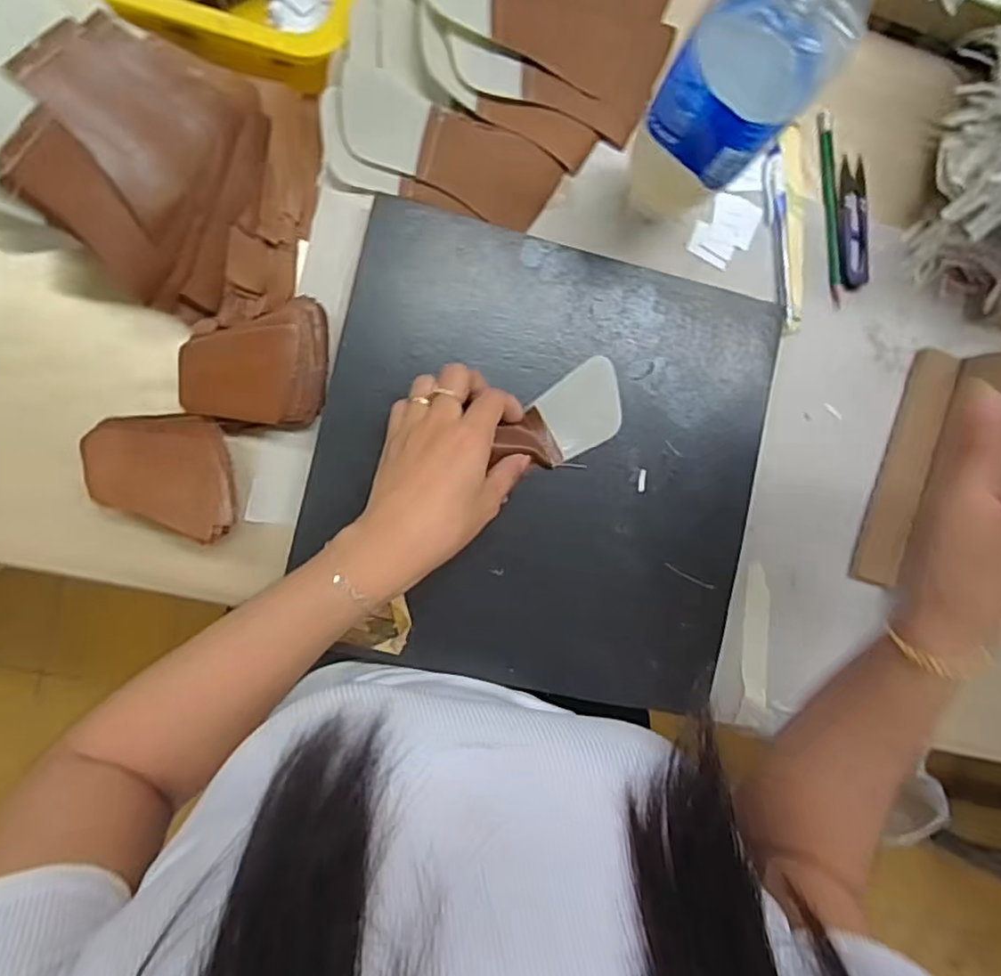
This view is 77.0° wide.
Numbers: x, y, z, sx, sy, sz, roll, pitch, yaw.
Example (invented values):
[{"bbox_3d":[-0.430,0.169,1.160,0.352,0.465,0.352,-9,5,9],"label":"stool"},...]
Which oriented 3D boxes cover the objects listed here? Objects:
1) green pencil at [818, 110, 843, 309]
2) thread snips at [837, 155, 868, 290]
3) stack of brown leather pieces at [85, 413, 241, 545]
[{"bbox_3d":[0.250,-0.209,0.475,0.011,0.009,0.141,-6,94,-7],"label":"green pencil"},{"bbox_3d":[0.270,-0.202,0.480,0.022,0.006,0.098,-1,93,-7],"label":"thread snips"},{"bbox_3d":[-0.221,-0.007,0.409,0.087,0.026,0.078,-2,93,-7],"label":"stack of brown leather pieces"}]

